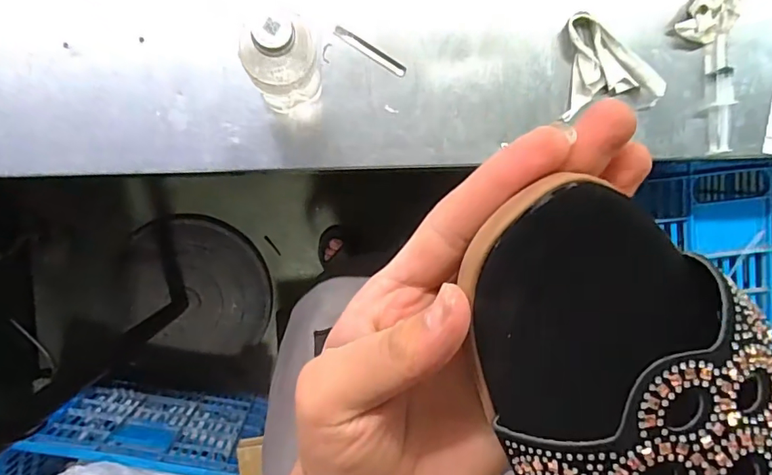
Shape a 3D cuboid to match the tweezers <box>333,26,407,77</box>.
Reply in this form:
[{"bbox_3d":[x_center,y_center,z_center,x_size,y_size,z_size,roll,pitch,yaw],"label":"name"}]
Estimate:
[{"bbox_3d":[-0.016,-0.199,0.532,0.085,0.004,0.014,32,88,-9],"label":"tweezers"}]

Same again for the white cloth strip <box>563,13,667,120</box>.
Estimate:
[{"bbox_3d":[0.252,-0.189,0.550,0.103,0.021,0.104,-1,93,-8],"label":"white cloth strip"}]

